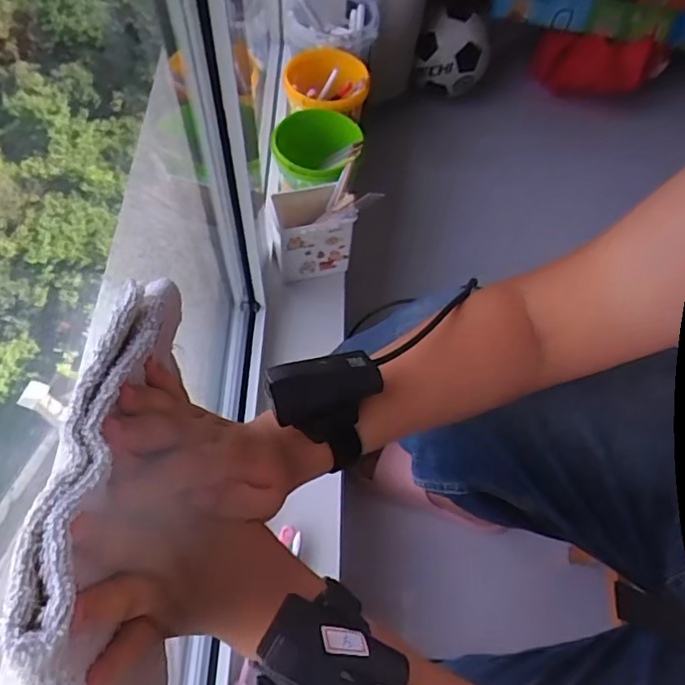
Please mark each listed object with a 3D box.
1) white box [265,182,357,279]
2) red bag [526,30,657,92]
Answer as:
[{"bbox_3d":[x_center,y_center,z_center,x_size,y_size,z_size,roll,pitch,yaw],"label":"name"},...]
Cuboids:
[{"bbox_3d":[-0.051,-0.158,0.816,0.108,0.120,0.074,-15,64,-11],"label":"white box"},{"bbox_3d":[0.596,-0.676,1.363,0.272,0.104,0.087,10,61,2],"label":"red bag"}]

